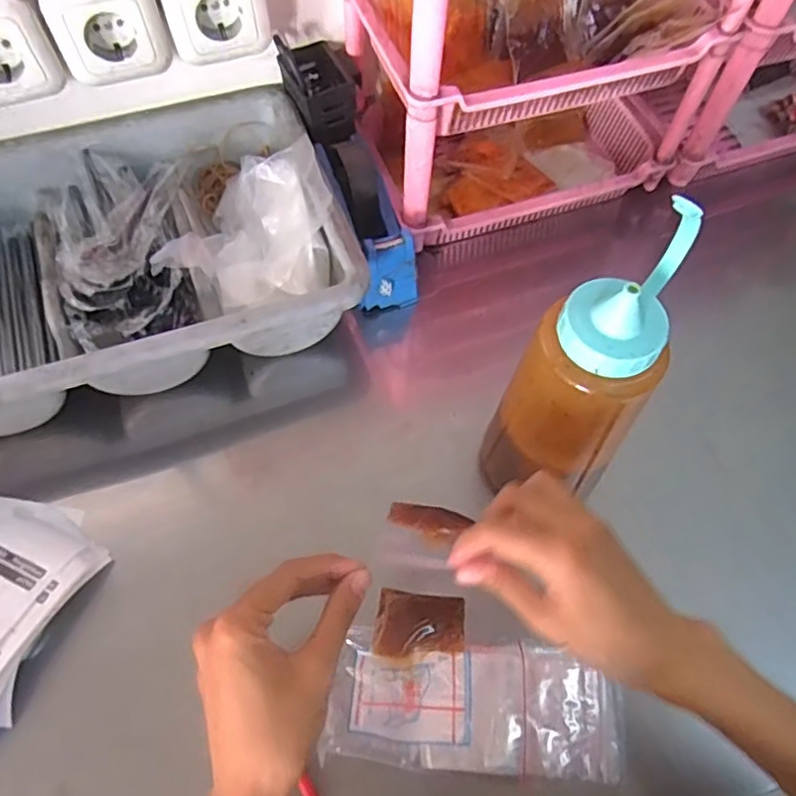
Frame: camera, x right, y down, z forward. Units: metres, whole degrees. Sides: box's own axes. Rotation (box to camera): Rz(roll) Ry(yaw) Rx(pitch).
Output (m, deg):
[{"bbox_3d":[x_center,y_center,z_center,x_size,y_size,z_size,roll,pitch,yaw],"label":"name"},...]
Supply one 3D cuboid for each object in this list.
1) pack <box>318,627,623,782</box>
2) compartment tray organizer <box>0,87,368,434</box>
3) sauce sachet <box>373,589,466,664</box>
[{"bbox_3d":[0.054,0.210,0.424,0.195,0.018,0.080,5,61,0],"label":"pack"},{"bbox_3d":[-0.293,-0.113,0.520,0.486,0.099,0.275,-18,64,-11],"label":"compartment tray organizer"},{"bbox_3d":[0.017,0.170,0.455,0.064,0.015,0.050,8,61,2],"label":"sauce sachet"}]

